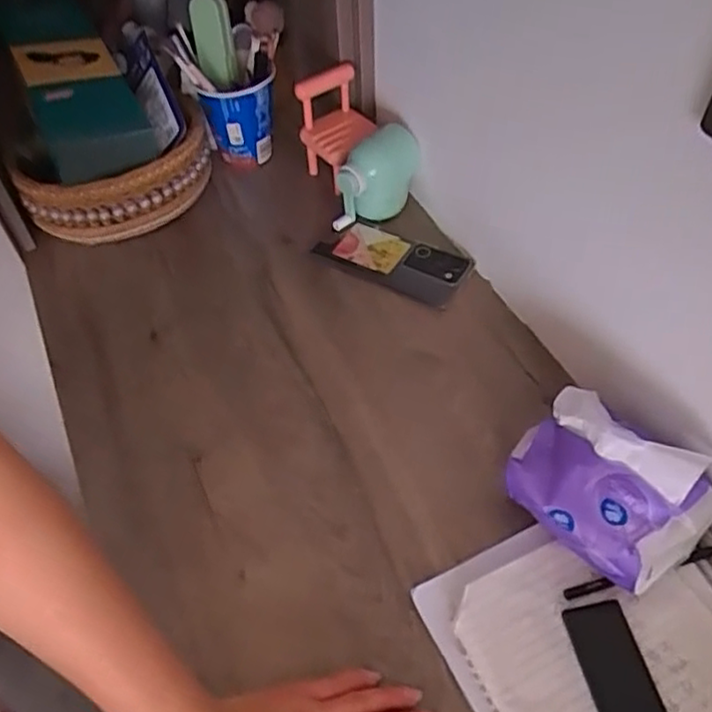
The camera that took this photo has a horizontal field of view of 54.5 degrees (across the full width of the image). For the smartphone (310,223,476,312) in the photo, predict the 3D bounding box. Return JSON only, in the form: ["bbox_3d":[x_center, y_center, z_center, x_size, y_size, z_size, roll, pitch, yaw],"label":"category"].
[{"bbox_3d":[0.035,-0.103,0.733,0.169,0.011,0.070,23,58,22],"label":"smartphone"}]

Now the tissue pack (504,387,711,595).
[{"bbox_3d":[0.187,0.092,0.517,0.102,0.085,0.137,-33,56,-19],"label":"tissue pack"}]

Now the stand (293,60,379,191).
[{"bbox_3d":[-0.018,-0.255,0.779,0.070,0.145,0.076,37,62,27],"label":"stand"}]

